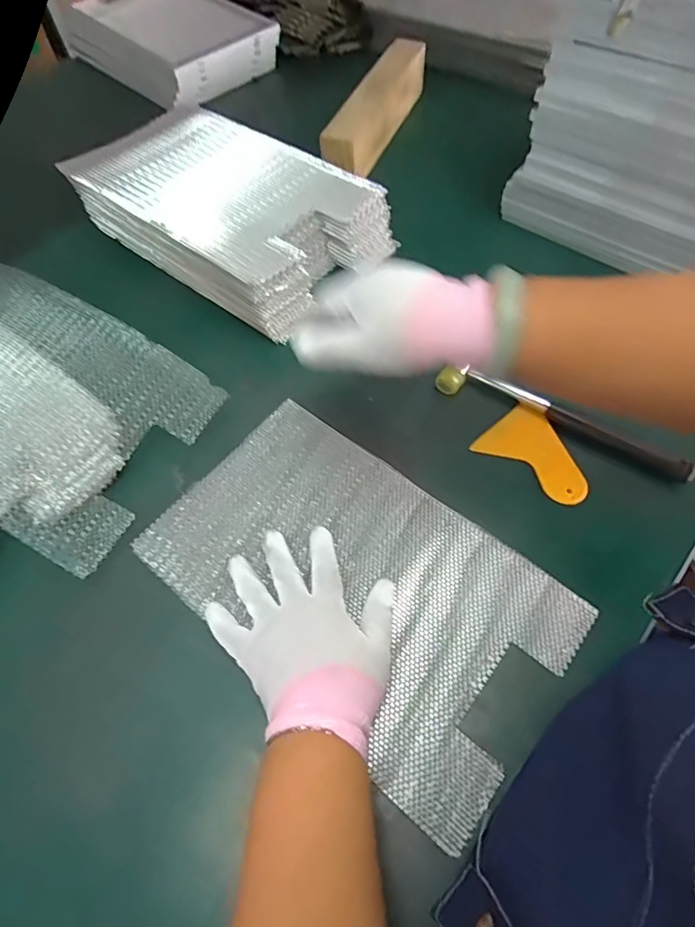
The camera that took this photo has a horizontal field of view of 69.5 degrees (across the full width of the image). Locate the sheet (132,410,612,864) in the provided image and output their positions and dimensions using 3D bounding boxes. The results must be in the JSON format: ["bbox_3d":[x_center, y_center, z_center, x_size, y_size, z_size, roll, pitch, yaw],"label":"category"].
[{"bbox_3d":[0.006,0.093,0.410,0.325,0.007,0.196,35,68,20],"label":"sheet"}]

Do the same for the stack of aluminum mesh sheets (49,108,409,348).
[{"bbox_3d":[-0.146,-0.313,0.605,0.367,0.075,0.211,34,67,20],"label":"stack of aluminum mesh sheets"}]

